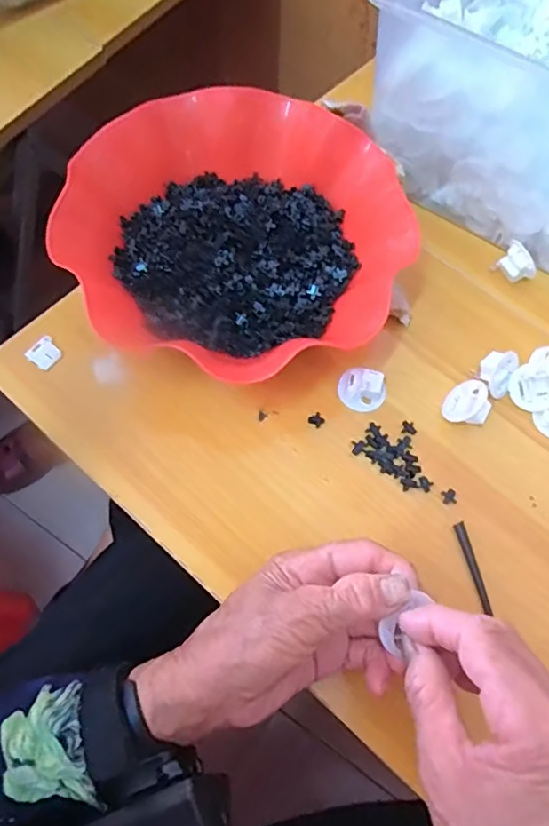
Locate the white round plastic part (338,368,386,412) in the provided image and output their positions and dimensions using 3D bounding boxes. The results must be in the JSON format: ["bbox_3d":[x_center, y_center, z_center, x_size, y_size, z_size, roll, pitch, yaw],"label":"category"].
[{"bbox_3d":[0.059,-0.016,0.376,0.032,0.011,0.028,21,68,5],"label":"white round plastic part"}]

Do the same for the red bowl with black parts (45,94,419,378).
[{"bbox_3d":[-0.021,-0.116,0.380,0.218,0.073,0.190,11,68,2],"label":"red bowl with black parts"}]

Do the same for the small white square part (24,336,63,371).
[{"bbox_3d":[-0.160,-0.042,0.391,0.019,0.006,0.022,36,70,10],"label":"small white square part"}]

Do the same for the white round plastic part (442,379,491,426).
[{"bbox_3d":[0.129,-0.007,0.373,0.030,0.011,0.031,11,71,52],"label":"white round plastic part"}]

